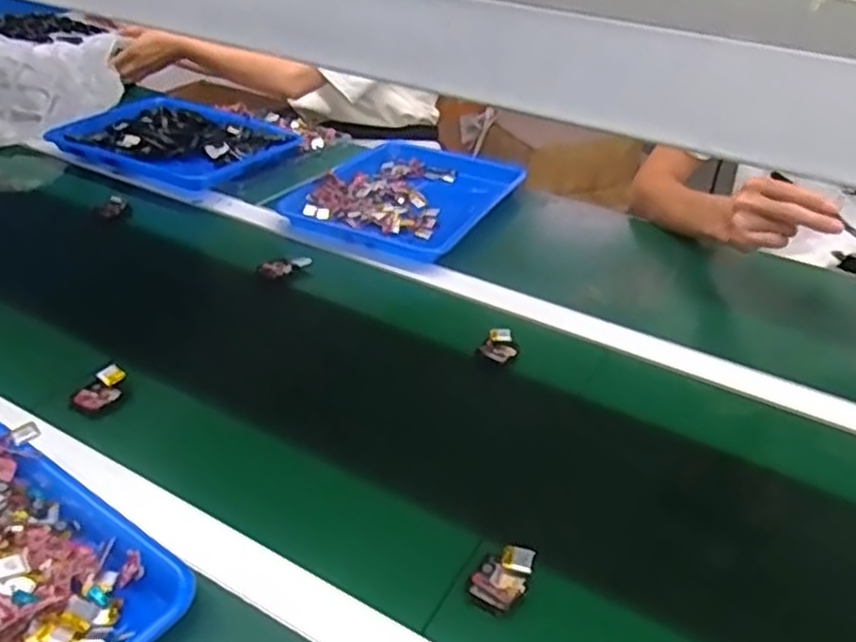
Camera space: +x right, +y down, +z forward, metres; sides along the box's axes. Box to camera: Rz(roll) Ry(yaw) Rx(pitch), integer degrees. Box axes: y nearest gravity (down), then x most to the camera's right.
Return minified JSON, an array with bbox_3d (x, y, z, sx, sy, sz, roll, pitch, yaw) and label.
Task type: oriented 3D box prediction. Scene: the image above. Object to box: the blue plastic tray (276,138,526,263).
[{"bbox_3d":[-0.025,-0.188,1.056,0.255,0.023,0.315,19,39,23],"label":"blue plastic tray"}]

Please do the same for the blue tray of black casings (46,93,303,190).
[{"bbox_3d":[-0.370,-0.270,1.088,0.295,0.034,0.210,18,37,21],"label":"blue tray of black casings"}]

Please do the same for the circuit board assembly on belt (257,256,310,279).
[{"bbox_3d":[-0.170,-0.065,0.882,0.063,0.015,0.020,-18,40,-25],"label":"circuit board assembly on belt"}]

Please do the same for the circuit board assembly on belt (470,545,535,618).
[{"bbox_3d":[0.054,0.183,0.536,0.036,0.017,0.048,20,37,23],"label":"circuit board assembly on belt"}]

